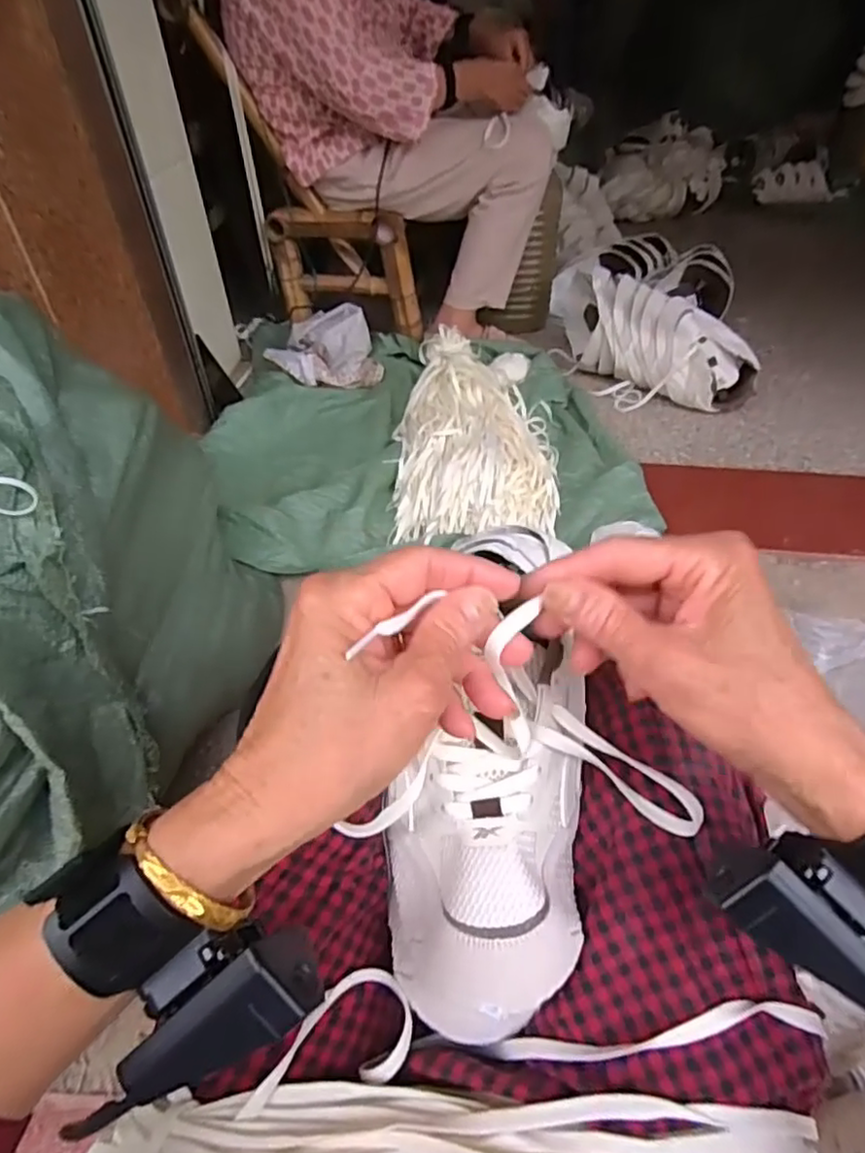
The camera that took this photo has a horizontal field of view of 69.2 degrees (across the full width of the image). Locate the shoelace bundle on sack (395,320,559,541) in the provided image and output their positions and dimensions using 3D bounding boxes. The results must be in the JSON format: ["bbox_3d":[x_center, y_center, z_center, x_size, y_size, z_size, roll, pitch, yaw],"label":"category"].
[{"bbox_3d":[0.072,-0.281,1.132,0.274,0.076,0.520,-1,46,0],"label":"shoelace bundle on sack"}]

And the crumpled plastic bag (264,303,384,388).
[{"bbox_3d":[-0.230,-0.481,1.320,0.231,0.099,0.181,-7,46,-6],"label":"crumpled plastic bag"}]

